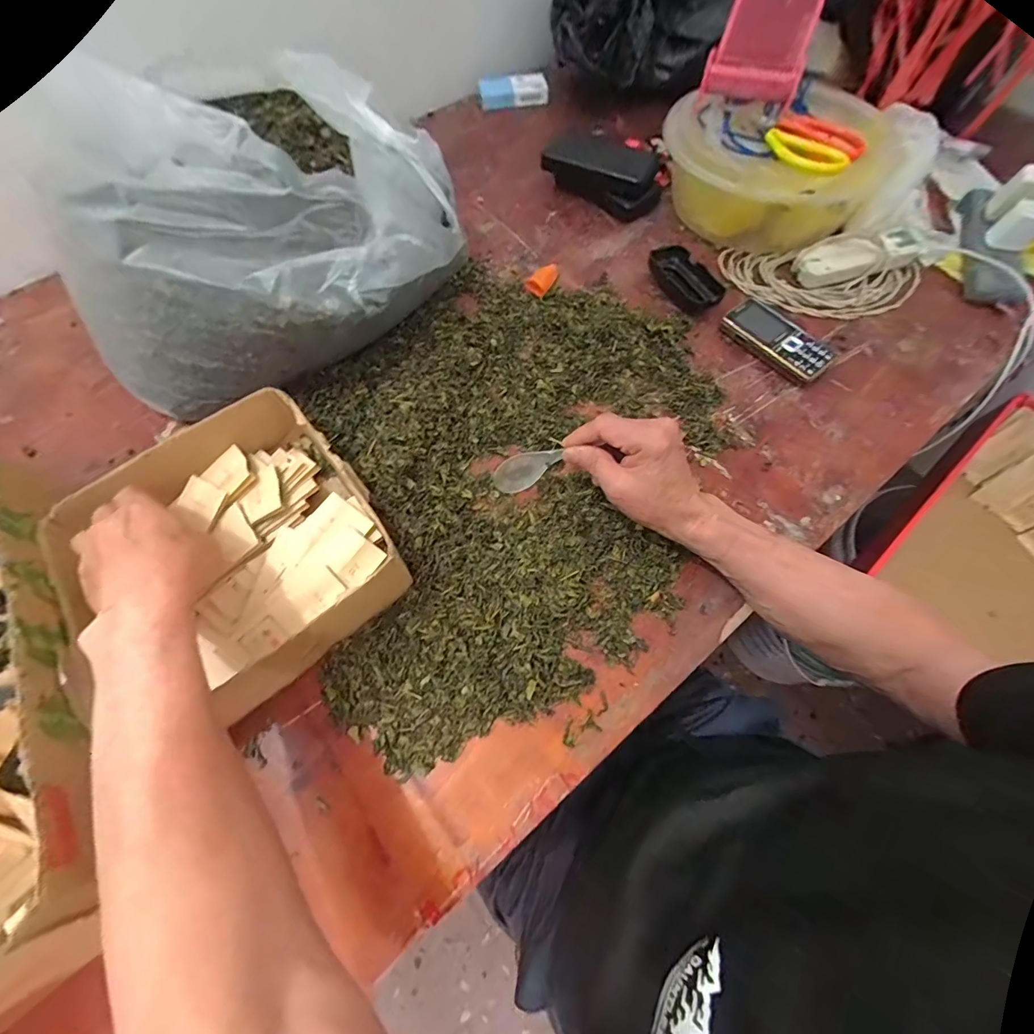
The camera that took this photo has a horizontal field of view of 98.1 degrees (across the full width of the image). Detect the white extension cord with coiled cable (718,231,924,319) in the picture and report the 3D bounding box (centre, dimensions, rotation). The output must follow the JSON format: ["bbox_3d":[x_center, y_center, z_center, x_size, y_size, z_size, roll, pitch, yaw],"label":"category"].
[{"bbox_3d":[0.386,-0.308,0.551,0.244,0.049,0.115,16,66,8],"label":"white extension cord with coiled cable"}]

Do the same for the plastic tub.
[{"bbox_3d":[0.347,-0.461,0.593,0.264,0.106,0.279,1,63,-2],"label":"plastic tub"}]

